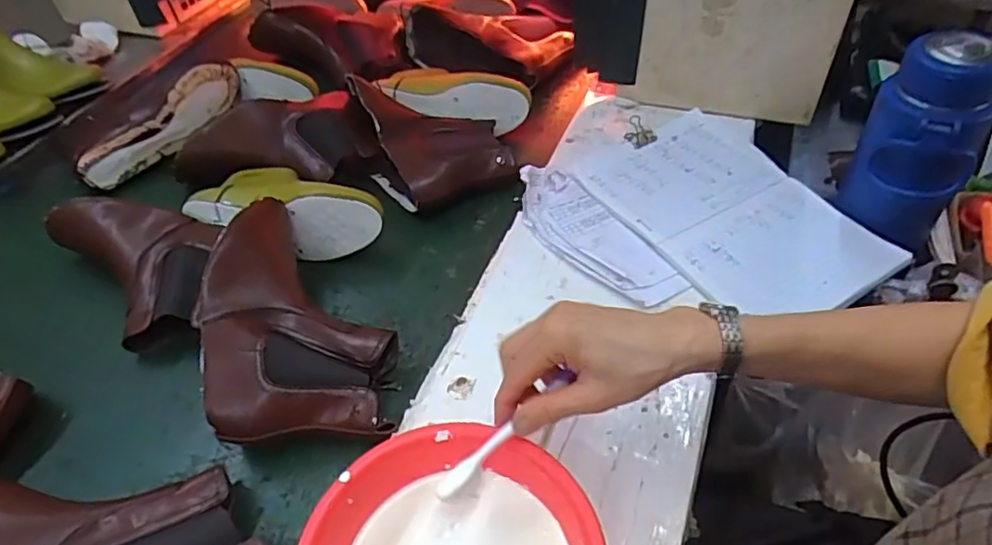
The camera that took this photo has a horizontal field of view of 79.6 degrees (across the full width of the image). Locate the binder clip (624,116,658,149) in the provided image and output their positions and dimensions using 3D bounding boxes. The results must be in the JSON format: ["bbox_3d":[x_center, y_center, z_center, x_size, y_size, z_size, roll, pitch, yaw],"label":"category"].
[{"bbox_3d":[0.177,-0.176,0.751,0.035,0.019,0.047,-30,52,-21],"label":"binder clip"}]

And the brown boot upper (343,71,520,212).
[{"bbox_3d":[-0.086,-0.170,0.768,0.182,0.088,0.195,-13,48,-8],"label":"brown boot upper"}]

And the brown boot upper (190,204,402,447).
[{"bbox_3d":[-0.180,0.035,0.581,0.151,0.124,0.246,-5,47,0],"label":"brown boot upper"}]

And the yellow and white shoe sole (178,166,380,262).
[{"bbox_3d":[-0.242,-0.085,0.715,0.236,0.073,0.105,11,49,14],"label":"yellow and white shoe sole"}]

